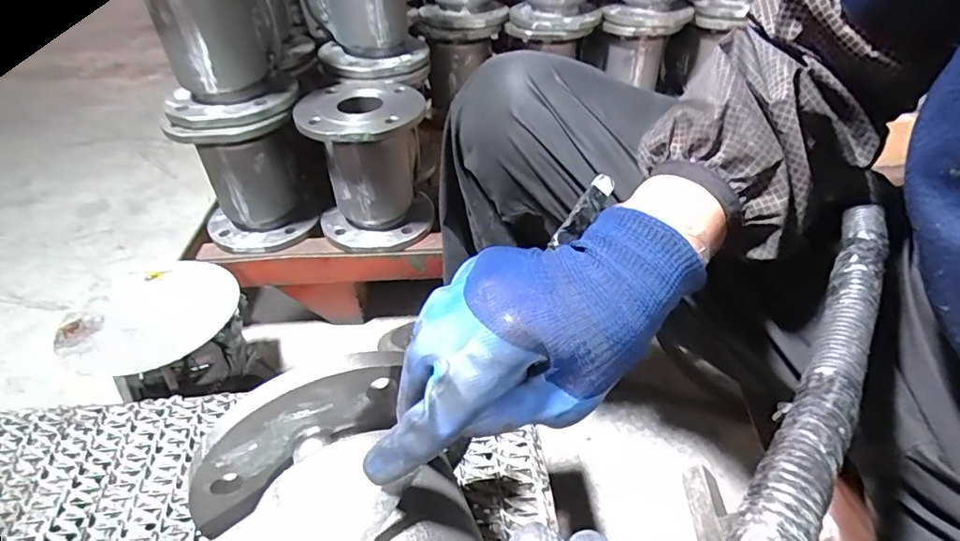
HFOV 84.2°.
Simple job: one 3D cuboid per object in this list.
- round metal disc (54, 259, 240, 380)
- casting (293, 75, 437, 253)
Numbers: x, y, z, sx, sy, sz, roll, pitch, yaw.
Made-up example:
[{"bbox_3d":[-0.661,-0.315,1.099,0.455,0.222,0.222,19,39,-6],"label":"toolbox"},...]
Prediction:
[{"bbox_3d":[-0.342,0.043,0.554,0.160,0.009,0.162,-1,39,1],"label":"round metal disc"},{"bbox_3d":[-0.169,-0.161,0.820,0.177,0.209,0.166,-11,40,-11],"label":"casting"}]

